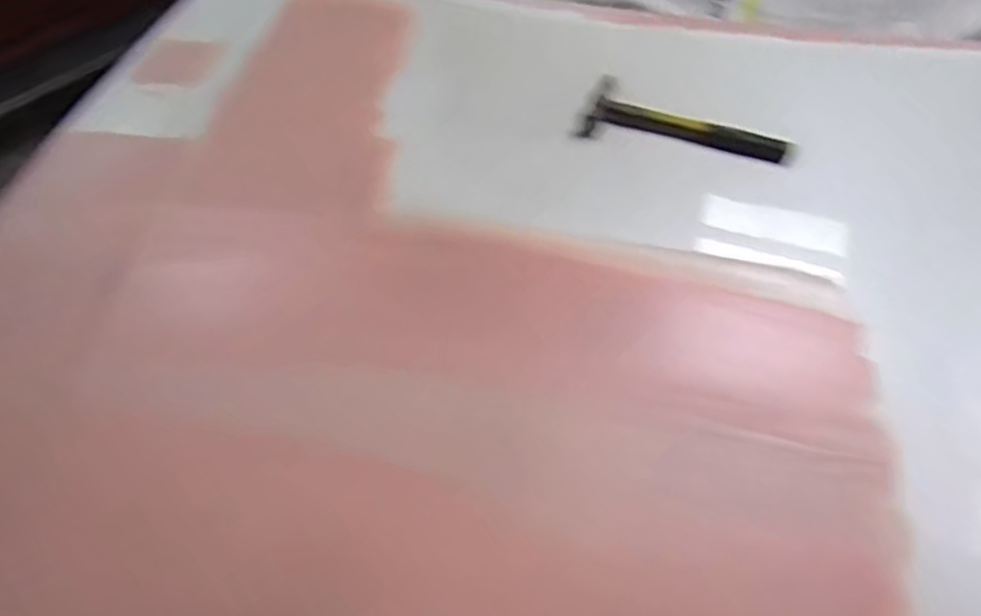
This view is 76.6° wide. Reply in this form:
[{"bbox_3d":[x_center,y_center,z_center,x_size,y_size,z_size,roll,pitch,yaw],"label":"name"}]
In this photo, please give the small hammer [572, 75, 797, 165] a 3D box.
[{"bbox_3d":[0.249,-0.241,0.796,0.263,0.032,0.092,12,51,11],"label":"small hammer"}]

